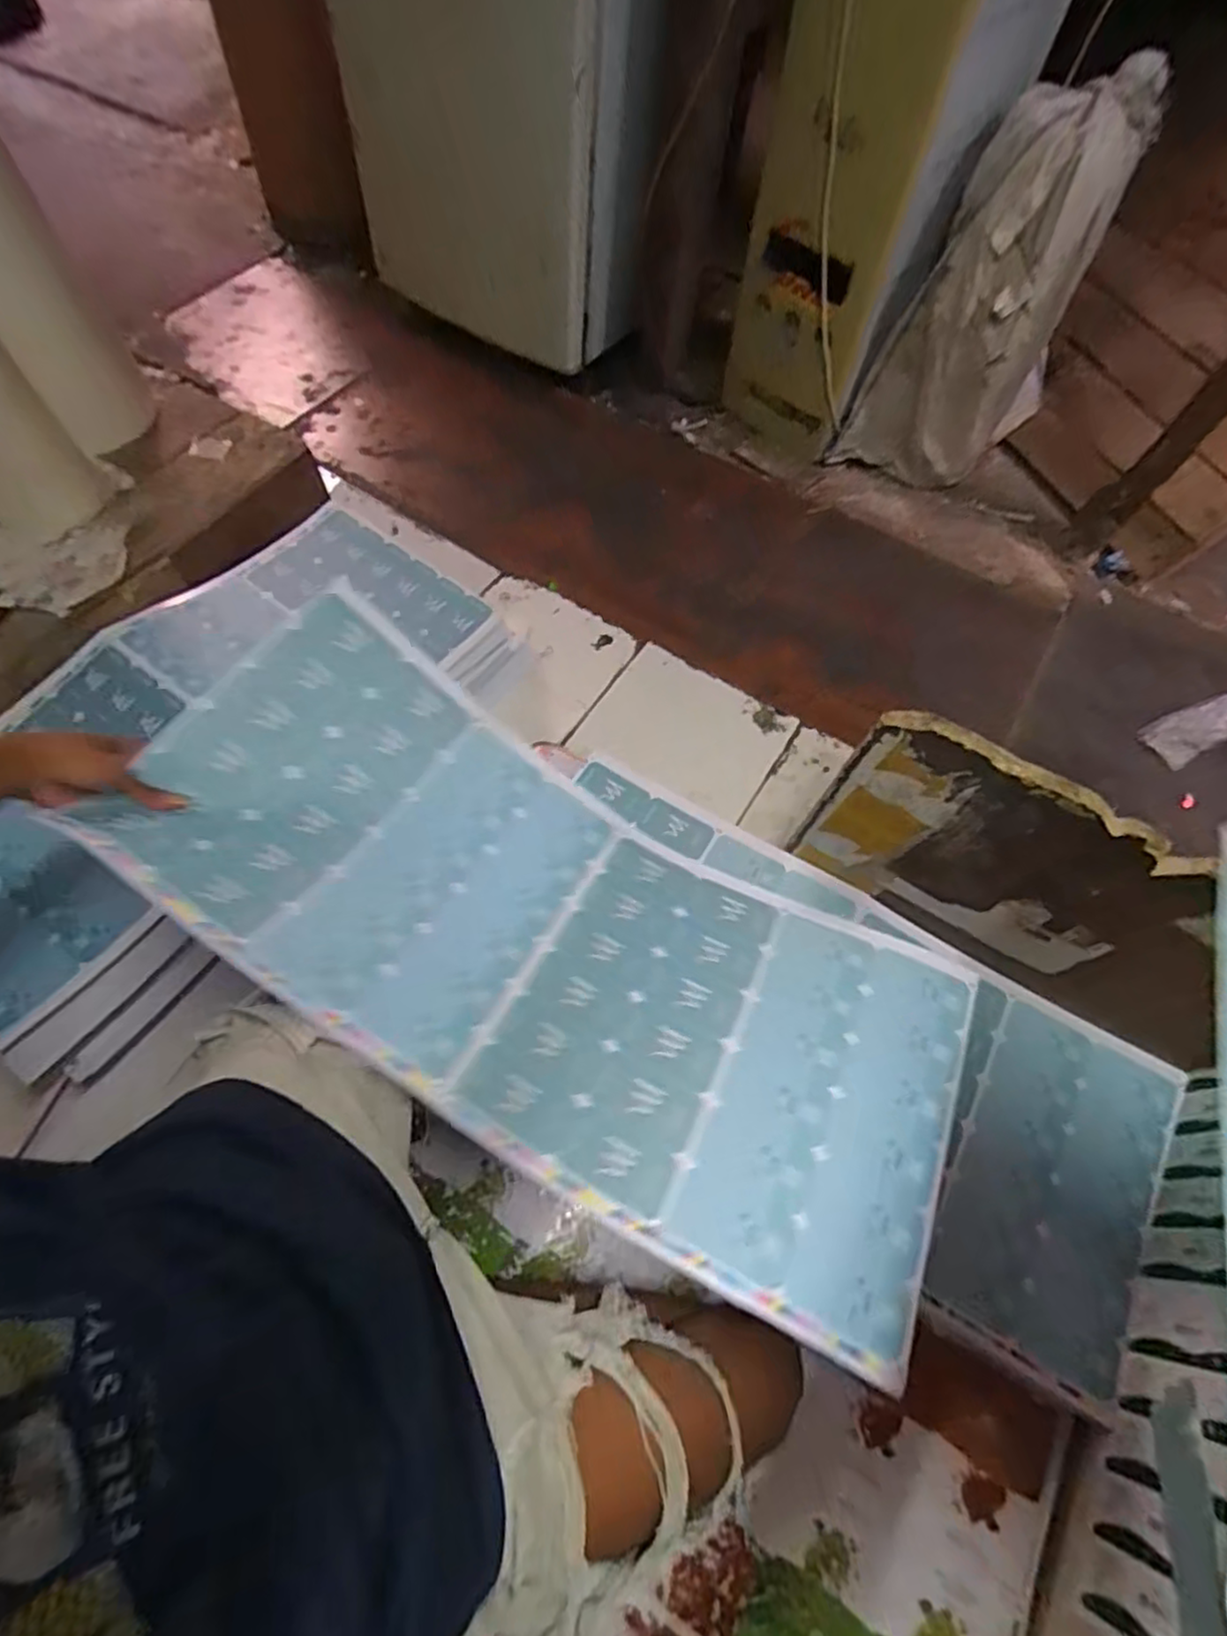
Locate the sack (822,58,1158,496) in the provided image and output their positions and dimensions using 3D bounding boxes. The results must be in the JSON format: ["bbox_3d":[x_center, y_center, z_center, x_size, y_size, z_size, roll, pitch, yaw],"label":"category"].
[{"bbox_3d":[0.656,-0.900,1.226,0.304,0.569,0.206,24,63,9],"label":"sack"}]

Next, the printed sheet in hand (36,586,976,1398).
[{"bbox_3d":[-0.054,0.109,0.652,0.760,0.113,0.347,32,64,6],"label":"printed sheet in hand"}]

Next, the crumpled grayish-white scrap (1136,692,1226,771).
[{"bbox_3d":[0.987,-0.148,1.172,0.213,0.036,0.086,-25,65,-3],"label":"crumpled grayish-white scrap"}]

